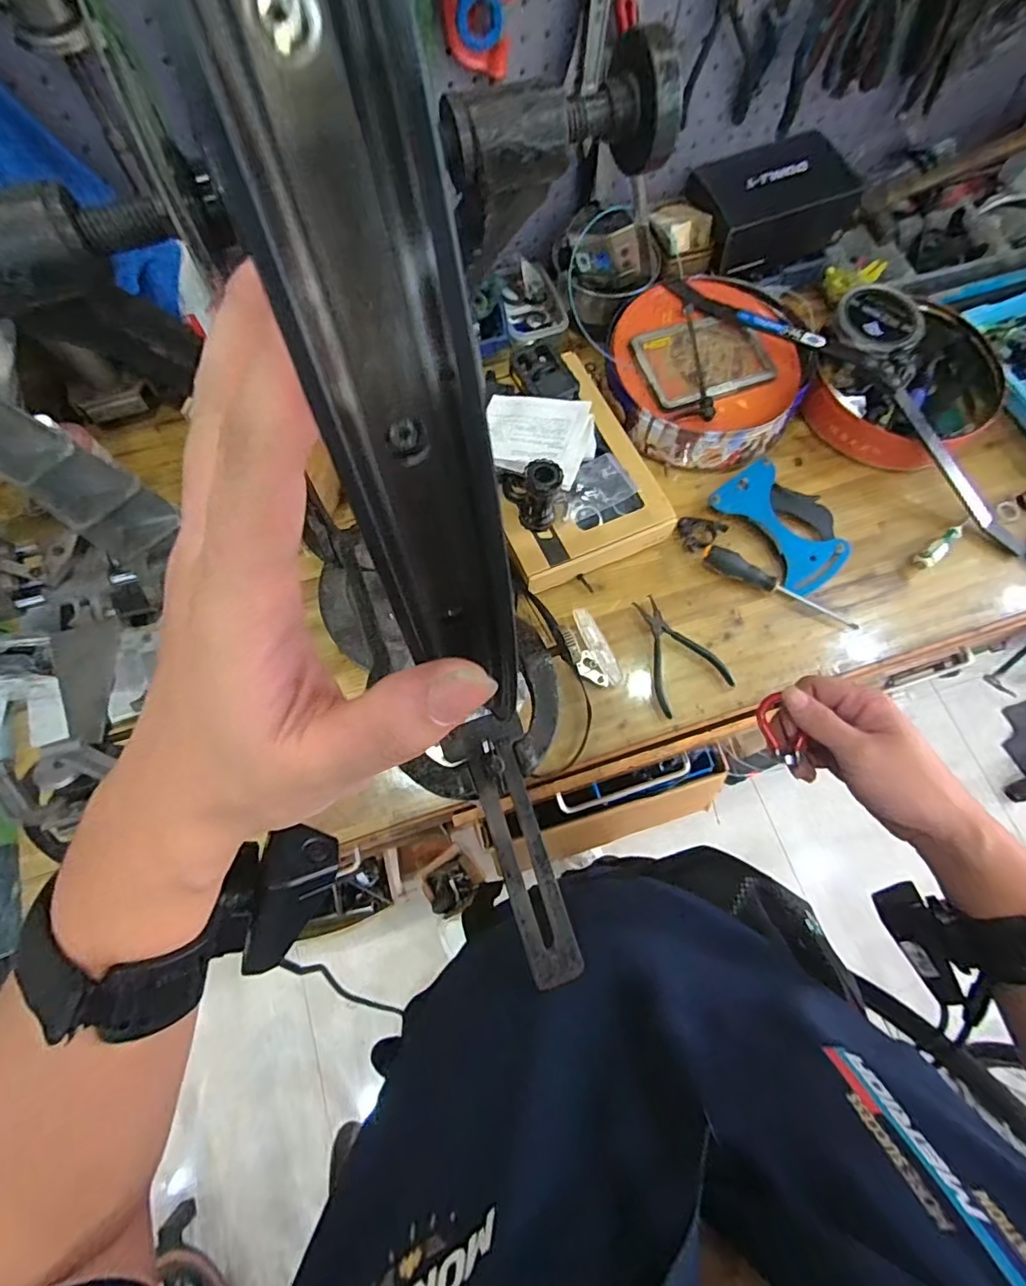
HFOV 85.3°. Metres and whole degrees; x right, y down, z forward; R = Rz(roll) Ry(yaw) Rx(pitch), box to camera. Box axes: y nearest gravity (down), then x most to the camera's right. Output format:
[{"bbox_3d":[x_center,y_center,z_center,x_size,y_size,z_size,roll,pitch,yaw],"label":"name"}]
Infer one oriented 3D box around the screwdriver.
[{"bbox_3d":[0.363,-0.077,0.753,0.223,0.035,0.023,23,72,7],"label":"screwdriver"}]

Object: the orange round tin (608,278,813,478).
[{"bbox_3d":[0.288,-0.407,0.830,0.280,0.085,0.298,30,73,9],"label":"orange round tin"}]

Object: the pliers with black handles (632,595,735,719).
[{"bbox_3d":[0.205,0.009,0.726,0.099,0.018,0.150,-28,74,-10],"label":"pliers with black handles"}]

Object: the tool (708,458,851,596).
[{"bbox_3d":[0.385,-0.168,0.786,0.133,0.035,0.192,-33,75,-12],"label":"tool"}]

